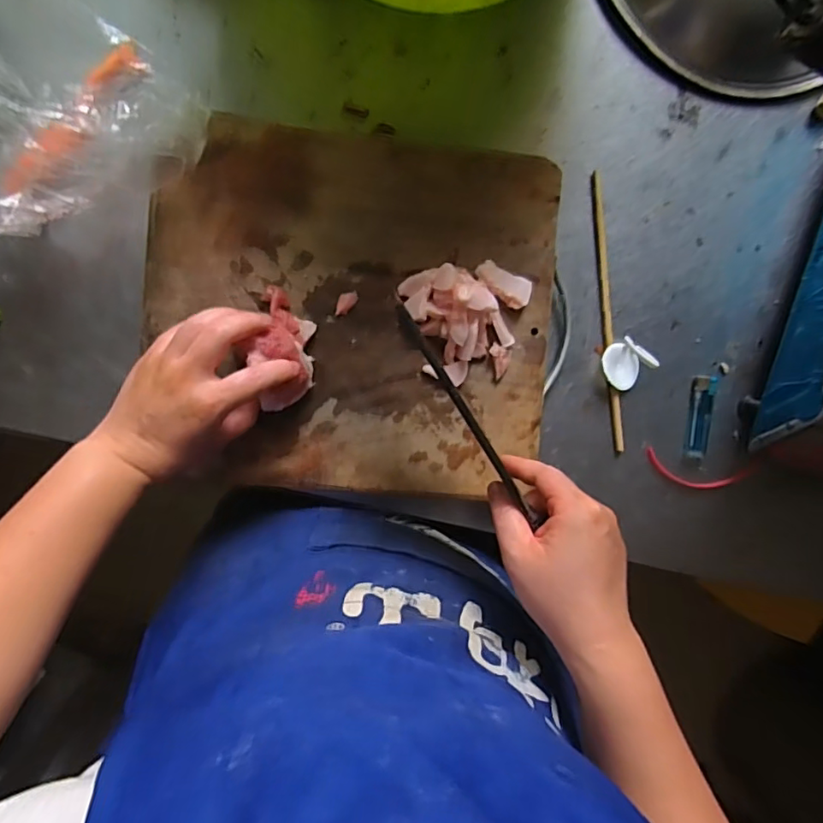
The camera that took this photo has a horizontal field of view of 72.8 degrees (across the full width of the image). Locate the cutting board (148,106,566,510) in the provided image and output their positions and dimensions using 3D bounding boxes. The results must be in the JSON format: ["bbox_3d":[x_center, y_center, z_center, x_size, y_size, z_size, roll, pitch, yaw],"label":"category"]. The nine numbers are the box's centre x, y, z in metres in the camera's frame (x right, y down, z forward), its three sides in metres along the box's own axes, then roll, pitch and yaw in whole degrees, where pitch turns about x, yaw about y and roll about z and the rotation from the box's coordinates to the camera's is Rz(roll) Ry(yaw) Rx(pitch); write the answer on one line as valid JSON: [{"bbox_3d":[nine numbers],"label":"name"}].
[{"bbox_3d":[-0.047,-0.084,0.483,0.346,0.029,0.308,5,94,-7],"label":"cutting board"}]

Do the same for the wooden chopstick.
[{"bbox_3d":[0.190,-0.093,0.537,0.010,0.009,0.266,-7,94,-6],"label":"wooden chopstick"}]

